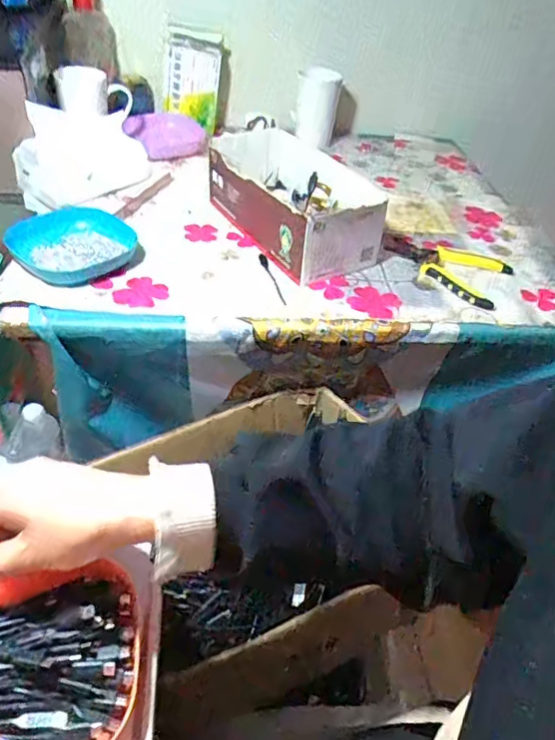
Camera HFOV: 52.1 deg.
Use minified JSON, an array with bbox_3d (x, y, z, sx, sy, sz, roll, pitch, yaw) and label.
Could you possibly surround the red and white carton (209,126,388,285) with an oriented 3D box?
[{"bbox_3d":[0.017,-0.234,0.784,0.145,0.101,0.272,-20,49,-25],"label":"red and white carton"}]

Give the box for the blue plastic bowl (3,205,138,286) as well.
[{"bbox_3d":[-0.250,-0.156,0.703,0.122,0.037,0.138,34,50,26],"label":"blue plastic bowl"}]

